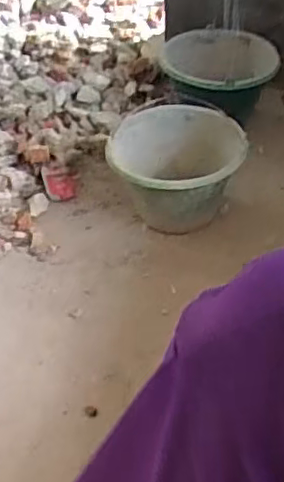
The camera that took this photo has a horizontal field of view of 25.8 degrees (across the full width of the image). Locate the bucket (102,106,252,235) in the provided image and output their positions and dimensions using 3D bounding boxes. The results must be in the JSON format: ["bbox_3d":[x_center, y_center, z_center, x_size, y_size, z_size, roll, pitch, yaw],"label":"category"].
[{"bbox_3d":[0.067,-0.139,1.273,0.253,0.196,0.263,0,45,0],"label":"bucket"}]

